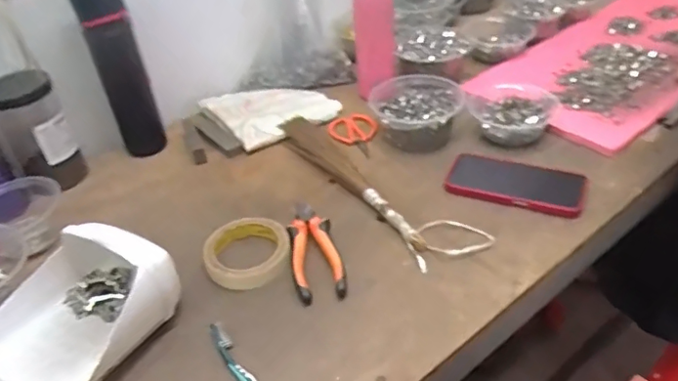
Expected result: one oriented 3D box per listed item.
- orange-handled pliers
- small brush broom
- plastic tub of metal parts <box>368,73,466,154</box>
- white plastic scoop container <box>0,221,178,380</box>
[{"bbox_3d":[-0.030,0.067,0.634,0.055,0.020,0.133,-12,37,-7],"label":"orange-handled pliers"},{"bbox_3d":[0.028,-0.015,0.728,0.085,0.023,0.362,-29,42,-27],"label":"small brush broom"},{"bbox_3d":[0.114,-0.119,0.822,0.127,0.053,0.138,-4,37,3],"label":"plastic tub of metal parts"},{"bbox_3d":[-0.267,0.115,0.541,0.159,0.074,0.167,20,44,30],"label":"white plastic scoop container"}]

